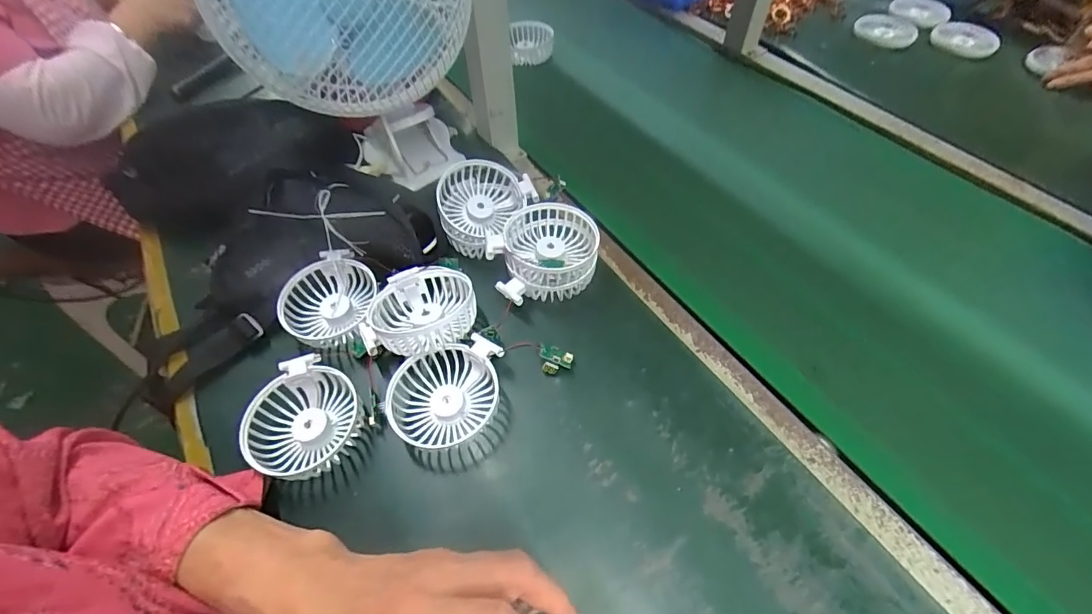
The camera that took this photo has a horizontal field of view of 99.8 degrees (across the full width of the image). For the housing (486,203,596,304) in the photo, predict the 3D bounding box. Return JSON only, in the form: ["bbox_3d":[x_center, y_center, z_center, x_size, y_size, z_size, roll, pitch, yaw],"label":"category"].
[{"bbox_3d":[-0.002,-0.049,0.447,0.101,0.057,0.085,-17,56,-9],"label":"housing"}]

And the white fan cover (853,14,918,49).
[{"bbox_3d":[0.535,-0.438,0.726,0.076,0.018,0.077,-17,56,-9],"label":"white fan cover"}]

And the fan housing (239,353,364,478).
[{"bbox_3d":[-0.197,0.094,0.385,0.083,0.045,0.097,3,55,5],"label":"fan housing"}]

